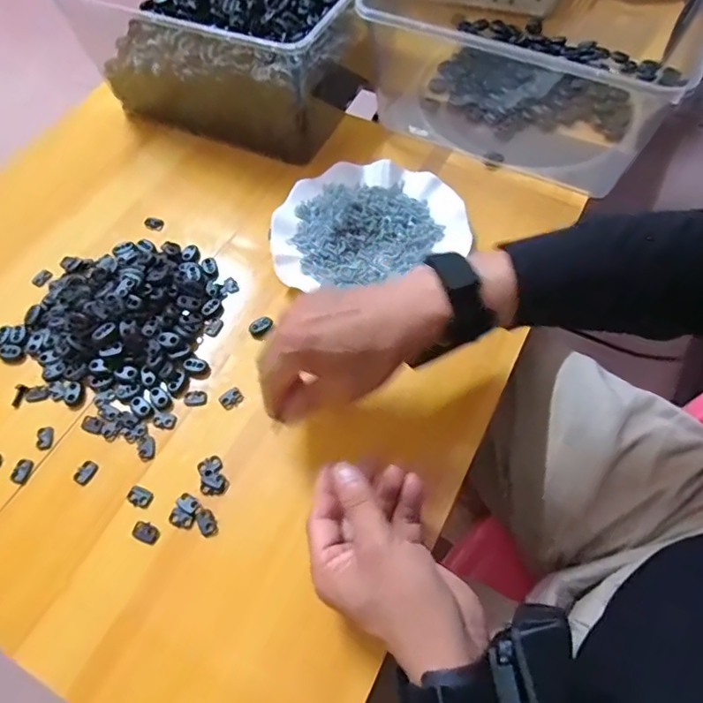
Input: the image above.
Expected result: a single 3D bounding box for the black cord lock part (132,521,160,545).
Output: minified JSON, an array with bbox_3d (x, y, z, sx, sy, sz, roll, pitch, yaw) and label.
[{"bbox_3d":[-0.149,0.130,0.386,0.020,0.004,0.013,22,62,14],"label":"black cord lock part"}]

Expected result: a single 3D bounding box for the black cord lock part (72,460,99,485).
[{"bbox_3d":[-0.204,0.092,0.410,0.014,0.004,0.018,22,62,14],"label":"black cord lock part"}]

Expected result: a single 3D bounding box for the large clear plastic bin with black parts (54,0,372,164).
[{"bbox_3d":[-0.095,-0.361,0.587,0.264,0.135,0.279,23,63,15],"label":"large clear plastic bin with black parts"}]

